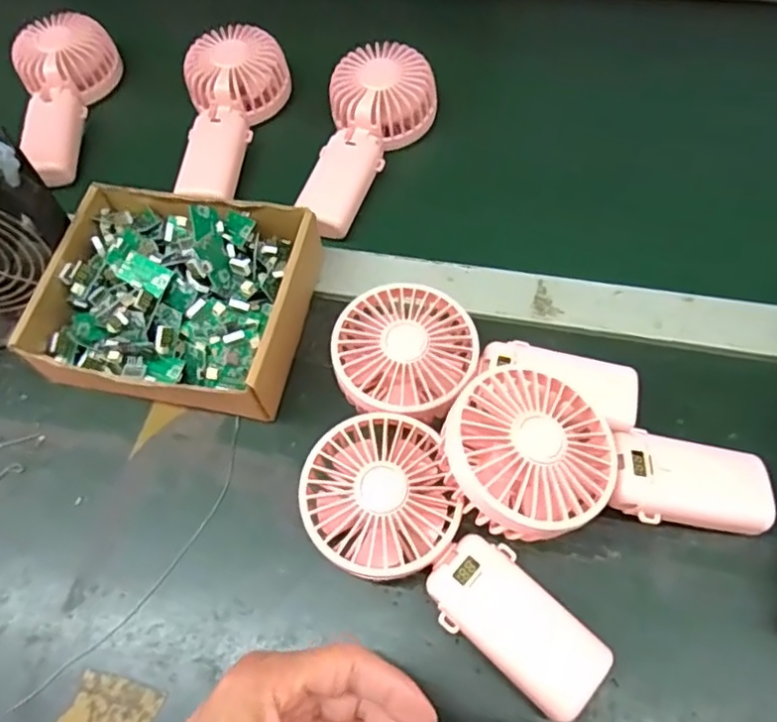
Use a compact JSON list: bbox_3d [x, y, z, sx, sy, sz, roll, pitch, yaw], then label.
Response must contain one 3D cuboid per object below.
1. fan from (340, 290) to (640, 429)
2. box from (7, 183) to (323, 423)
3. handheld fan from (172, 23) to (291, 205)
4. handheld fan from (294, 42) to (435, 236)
[{"bbox_3d":[0.058,0.006,0.384,0.188,0.044,0.086,7,63,7],"label":"fan"},{"bbox_3d":[-0.140,-0.042,0.421,0.166,0.062,0.151,7,63,7],"label":"box"},{"bbox_3d":[-0.130,-0.208,0.521,0.079,0.042,0.162,-1,62,2],"label":"handheld fan"},{"bbox_3d":[-0.021,-0.175,0.493,0.082,0.042,0.176,14,64,11],"label":"handheld fan"}]

